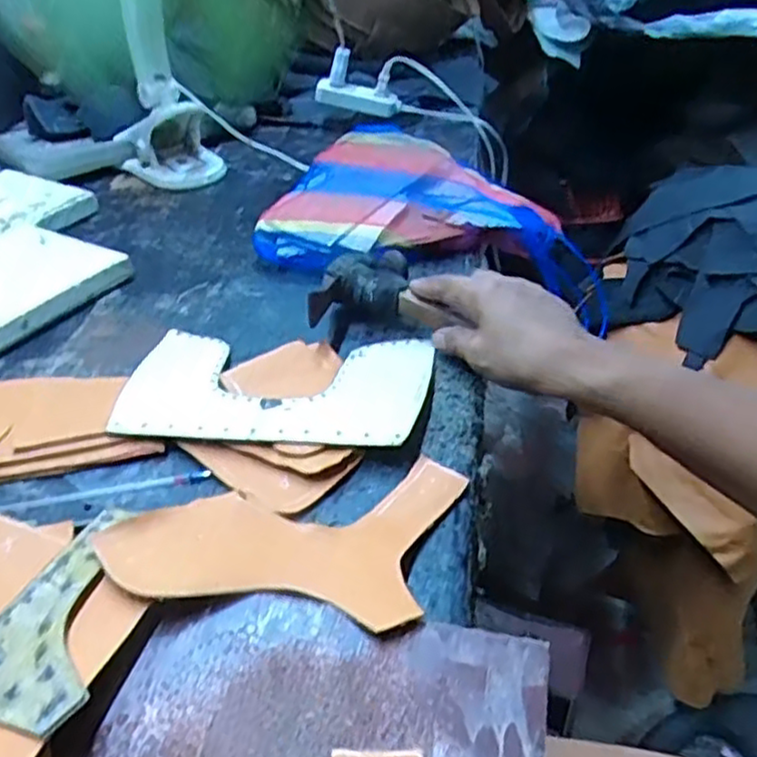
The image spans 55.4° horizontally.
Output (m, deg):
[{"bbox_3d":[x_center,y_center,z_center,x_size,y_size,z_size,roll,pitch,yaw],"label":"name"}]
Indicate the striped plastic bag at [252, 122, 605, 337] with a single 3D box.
[{"bbox_3d":[0.049,-0.148,0.689,0.292,0.101,0.216,2,38,8],"label":"striped plastic bag"}]

